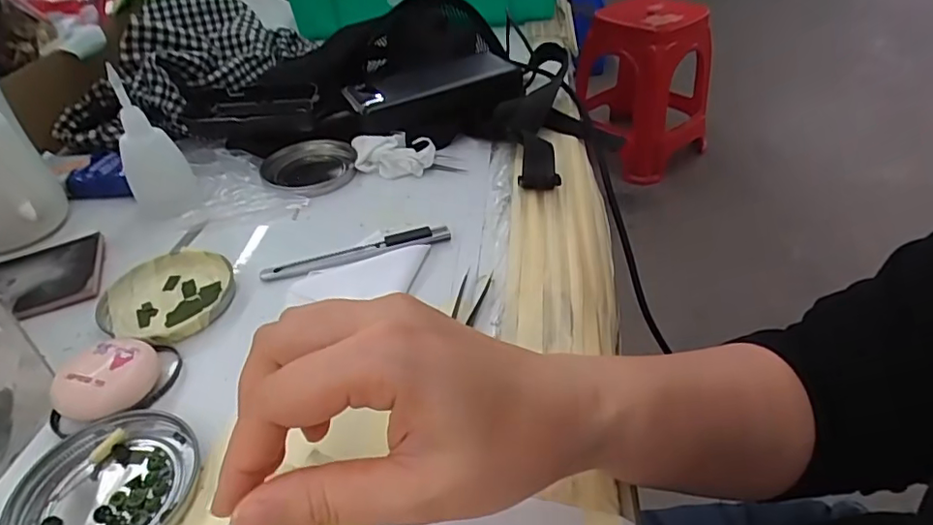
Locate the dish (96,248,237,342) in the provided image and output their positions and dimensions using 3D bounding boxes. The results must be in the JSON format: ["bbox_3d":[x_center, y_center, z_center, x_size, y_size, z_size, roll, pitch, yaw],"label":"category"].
[{"bbox_3d":[-0.188,0.019,0.356,0.082,0.010,0.074,19,45,24],"label":"dish"}]

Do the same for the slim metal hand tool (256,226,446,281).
[{"bbox_3d":[-0.073,-0.007,0.377,0.126,0.010,0.014,-13,41,-12],"label":"slim metal hand tool"}]

